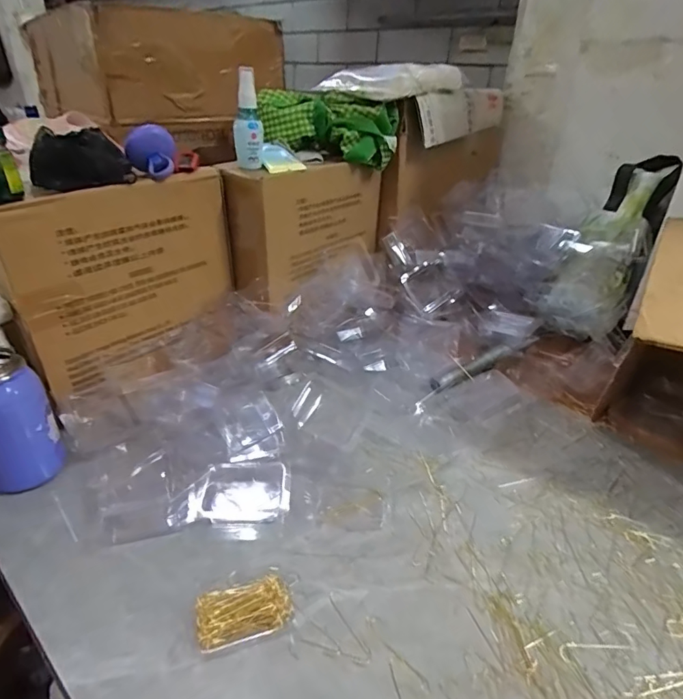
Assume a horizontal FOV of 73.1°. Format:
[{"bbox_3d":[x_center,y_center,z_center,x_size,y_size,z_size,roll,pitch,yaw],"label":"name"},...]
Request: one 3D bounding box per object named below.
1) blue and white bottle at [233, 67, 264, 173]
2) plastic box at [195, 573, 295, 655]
[{"bbox_3d":[-0.122,-0.295,0.606,0.037,0.128,0.030,-4,31,-12],"label":"blue and white bottle"},{"bbox_3d":[-0.076,0.210,0.365,0.073,0.026,0.040,-6,32,-15],"label":"plastic box"}]

